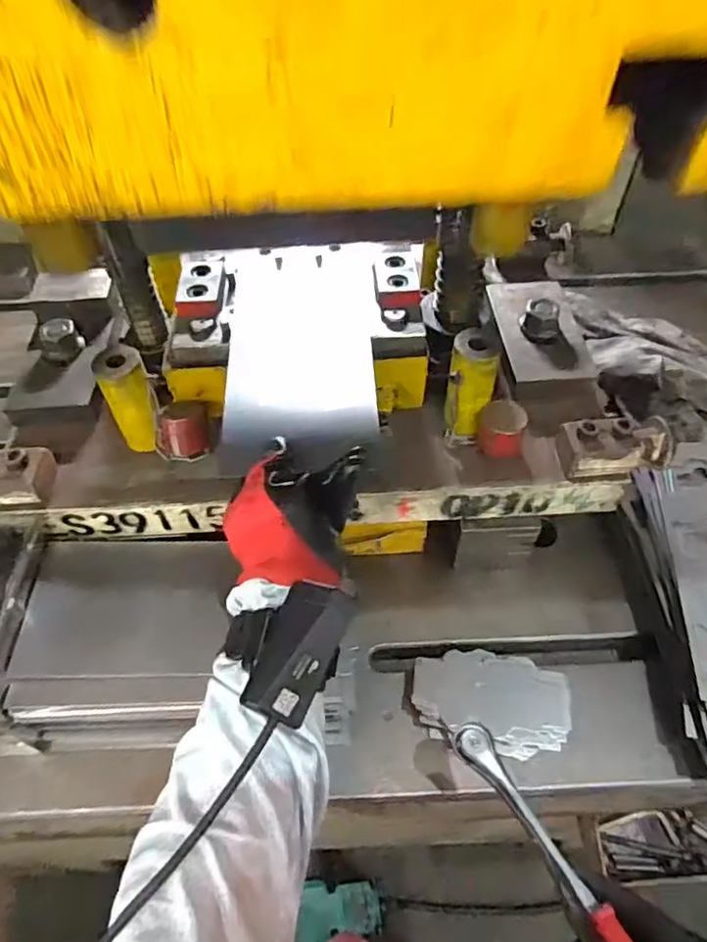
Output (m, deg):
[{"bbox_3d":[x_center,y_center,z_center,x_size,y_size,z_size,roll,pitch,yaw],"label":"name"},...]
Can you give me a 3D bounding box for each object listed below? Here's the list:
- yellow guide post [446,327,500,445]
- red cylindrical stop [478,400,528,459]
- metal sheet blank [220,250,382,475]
[{"bbox_3d":[0.102,-0.071,0.530,0.040,0.094,0.047,7,52,8],"label":"yellow guide post"},{"bbox_3d":[0.131,-0.038,0.534,0.039,0.042,0.033,9,53,9],"label":"red cylindrical stop"},{"bbox_3d":[-0.042,-0.104,0.519,0.124,0.008,0.248,-4,54,-1],"label":"metal sheet blank"}]

